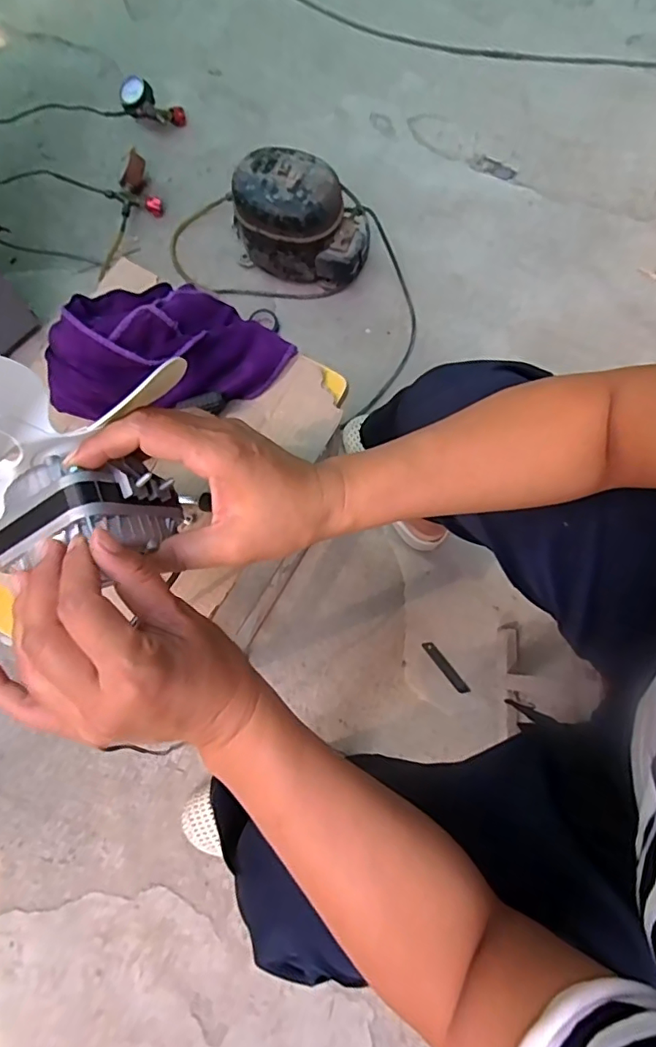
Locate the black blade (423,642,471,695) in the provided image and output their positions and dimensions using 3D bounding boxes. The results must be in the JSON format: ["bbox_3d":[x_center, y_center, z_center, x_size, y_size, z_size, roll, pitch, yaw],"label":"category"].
[{"bbox_3d":[0.188,0.231,0.845,0.017,0.004,0.098,-37,77,-8],"label":"black blade"}]

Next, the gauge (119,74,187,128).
[{"bbox_3d":[-0.354,-0.832,1.050,0.128,0.040,0.070,22,78,-14],"label":"gauge"}]

